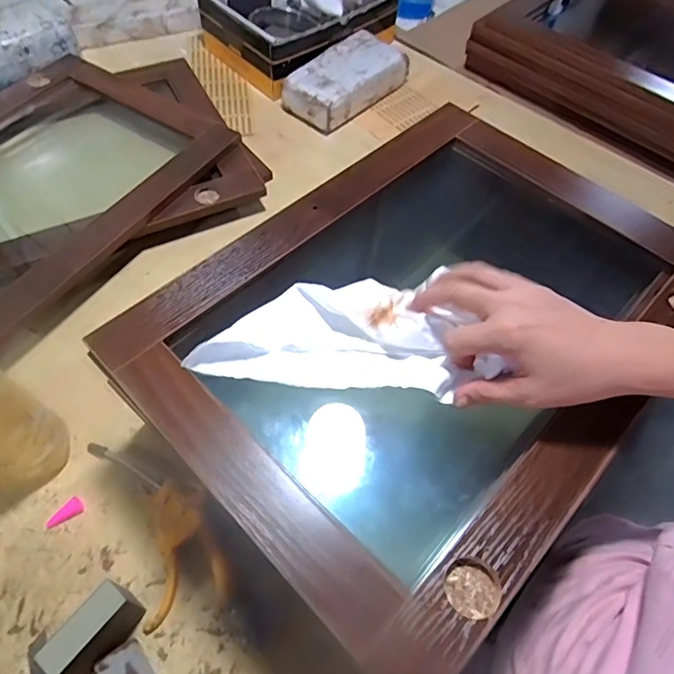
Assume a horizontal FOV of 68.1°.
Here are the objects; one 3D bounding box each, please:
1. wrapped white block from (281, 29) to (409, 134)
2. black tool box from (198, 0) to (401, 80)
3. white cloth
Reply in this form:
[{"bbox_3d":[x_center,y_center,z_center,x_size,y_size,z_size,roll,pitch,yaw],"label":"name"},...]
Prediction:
[{"bbox_3d":[0.020,-0.443,0.859,0.112,0.057,0.219,40,65,19],"label":"wrapped white block"},{"bbox_3d":[-0.062,-0.597,0.896,0.310,0.082,0.232,-39,68,-23],"label":"black tool box"},{"bbox_3d":[0.006,-0.002,0.394,0.220,0.025,0.094,2,60,3],"label":"white cloth"}]

